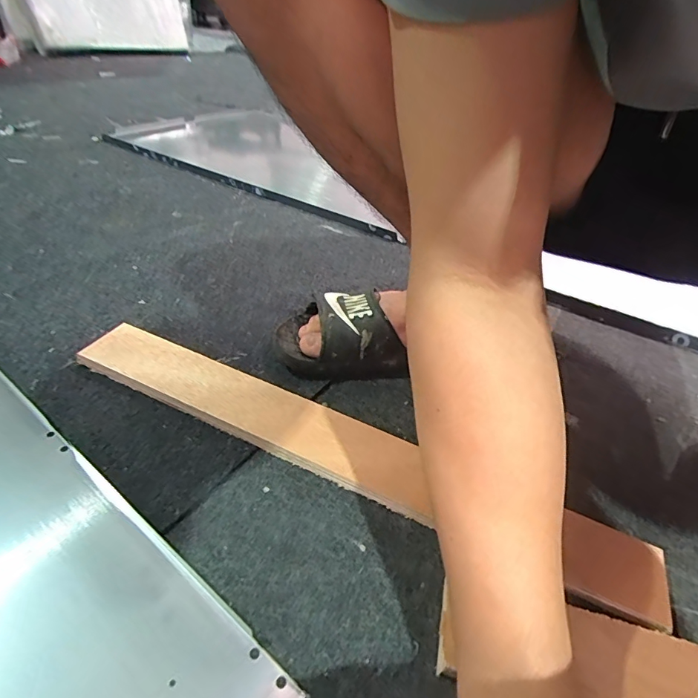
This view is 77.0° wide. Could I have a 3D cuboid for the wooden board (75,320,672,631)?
[{"bbox_3d":[-0.007,0.084,0.389,0.528,0.021,0.070,21,43,14],"label":"wooden board"}]

